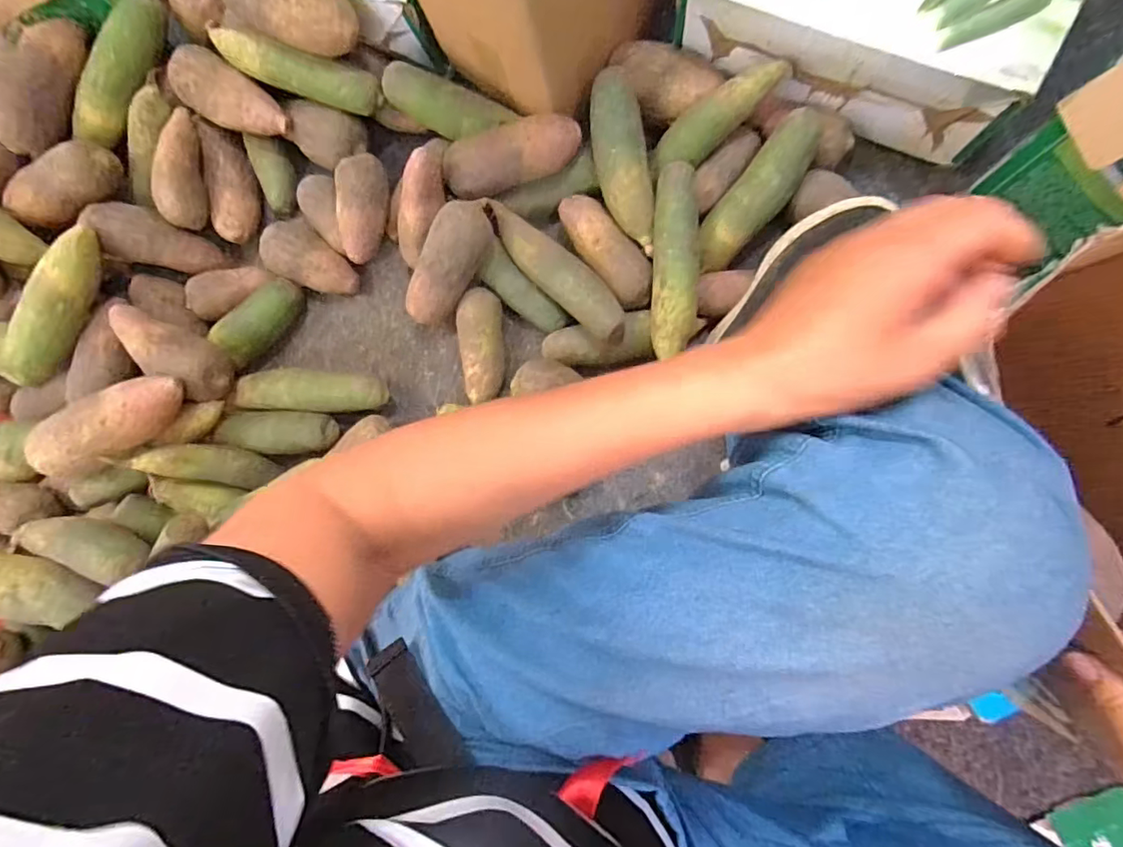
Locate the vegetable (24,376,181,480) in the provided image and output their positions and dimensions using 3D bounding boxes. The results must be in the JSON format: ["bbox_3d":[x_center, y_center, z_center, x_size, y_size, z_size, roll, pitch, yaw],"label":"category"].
[{"bbox_3d":[-0.514,0.004,0.625,0.167,0.083,0.069,-23,86,6],"label":"vegetable"}]

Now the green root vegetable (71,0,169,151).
[{"bbox_3d":[-0.537,-0.432,0.654,0.040,0.040,0.193,27,92,8],"label":"green root vegetable"}]

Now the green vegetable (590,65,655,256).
[{"bbox_3d":[0.068,-0.288,0.600,0.061,0.045,0.193,-12,101,7],"label":"green vegetable"}]

